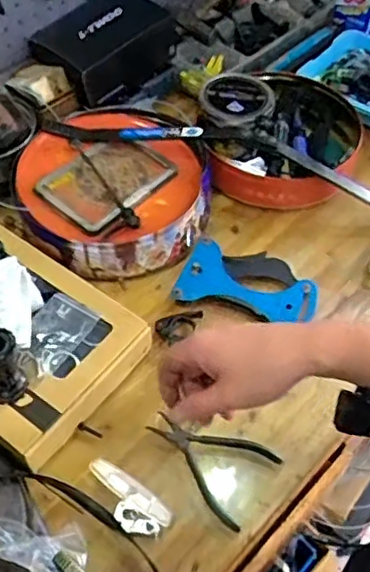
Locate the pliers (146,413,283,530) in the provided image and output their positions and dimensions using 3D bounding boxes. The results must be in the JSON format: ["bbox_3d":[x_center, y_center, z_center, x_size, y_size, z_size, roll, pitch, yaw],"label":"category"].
[{"bbox_3d":[0.026,0.203,0.737,0.151,0.012,0.105,31,58,20],"label":"pliers"}]

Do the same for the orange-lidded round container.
[{"bbox_3d":[-0.104,-0.153,0.941,0.282,0.082,0.290,8,53,5],"label":"orange-lidded round container"}]

